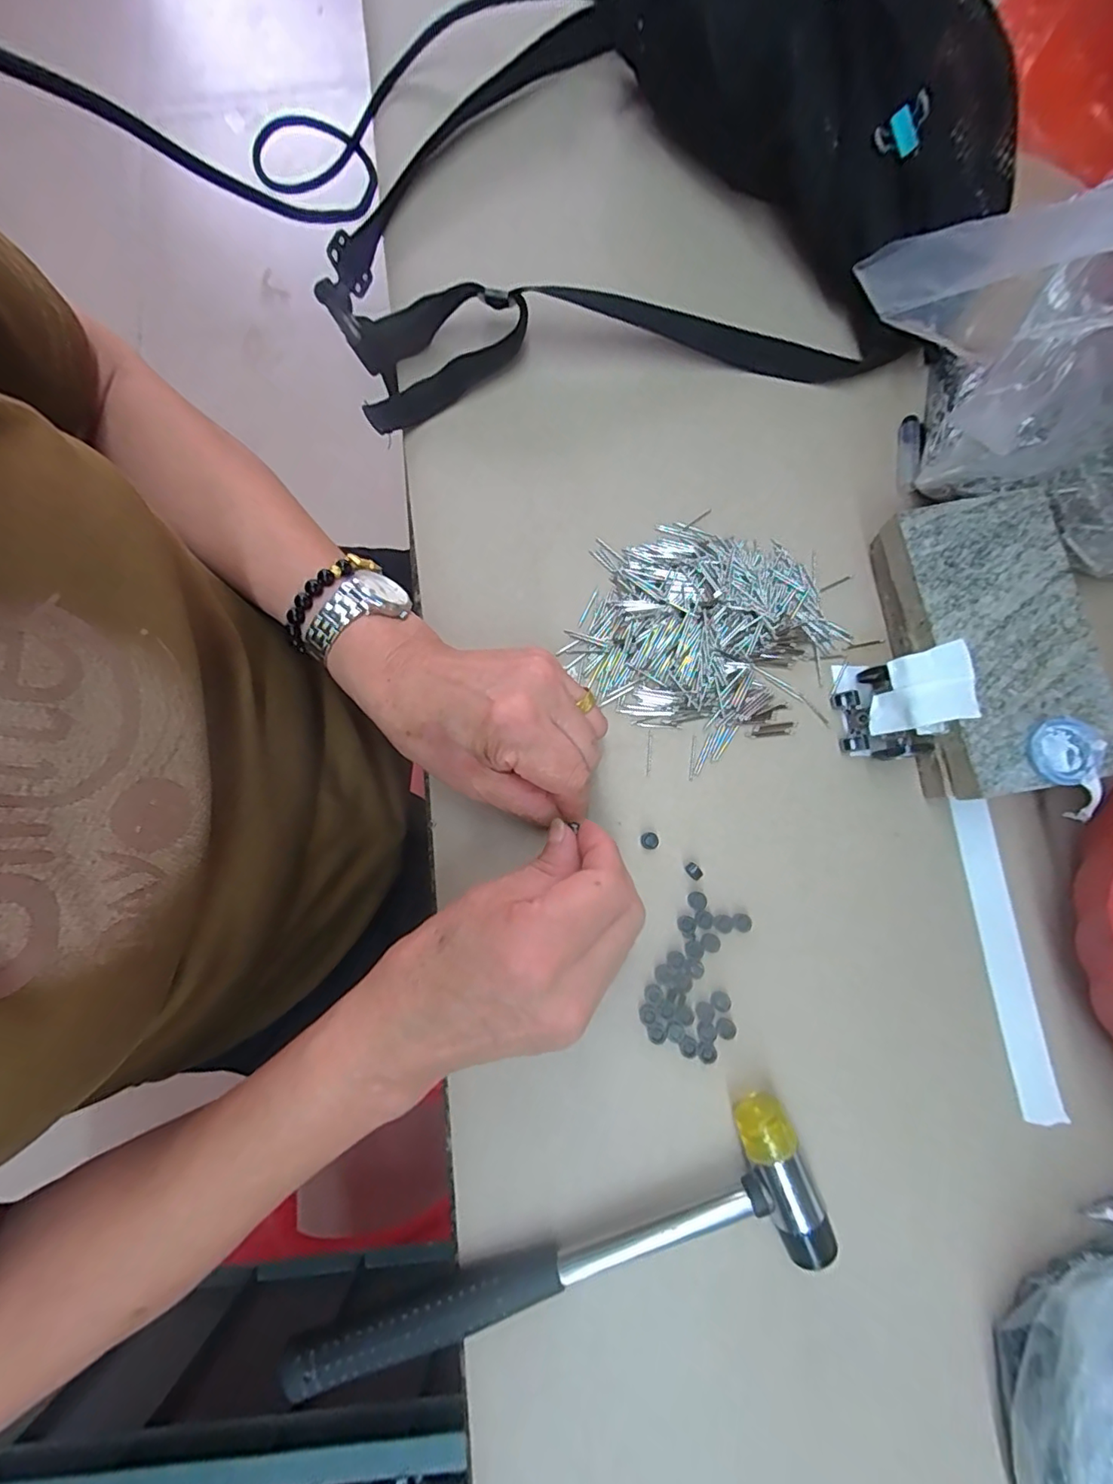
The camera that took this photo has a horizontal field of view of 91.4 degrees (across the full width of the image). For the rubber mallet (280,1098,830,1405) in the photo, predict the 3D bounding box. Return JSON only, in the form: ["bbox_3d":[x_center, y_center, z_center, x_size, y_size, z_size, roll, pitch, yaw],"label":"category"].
[{"bbox_3d":[0.002,0.244,0.244,0.243,0.022,0.061,-23,81,-4],"label":"rubber mallet"}]

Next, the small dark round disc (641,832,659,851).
[{"bbox_3d":[0.049,0.052,0.286,0.009,0.004,0.009,0,80,0],"label":"small dark round disc"}]

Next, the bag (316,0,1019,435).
[{"bbox_3d":[0.024,-0.340,0.312,0.337,0.093,0.262,-8,80,0],"label":"bag"}]

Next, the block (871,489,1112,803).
[{"bbox_3d":[0.220,-0.049,0.285,0.083,0.040,0.144,-8,80,-1],"label":"block"}]

